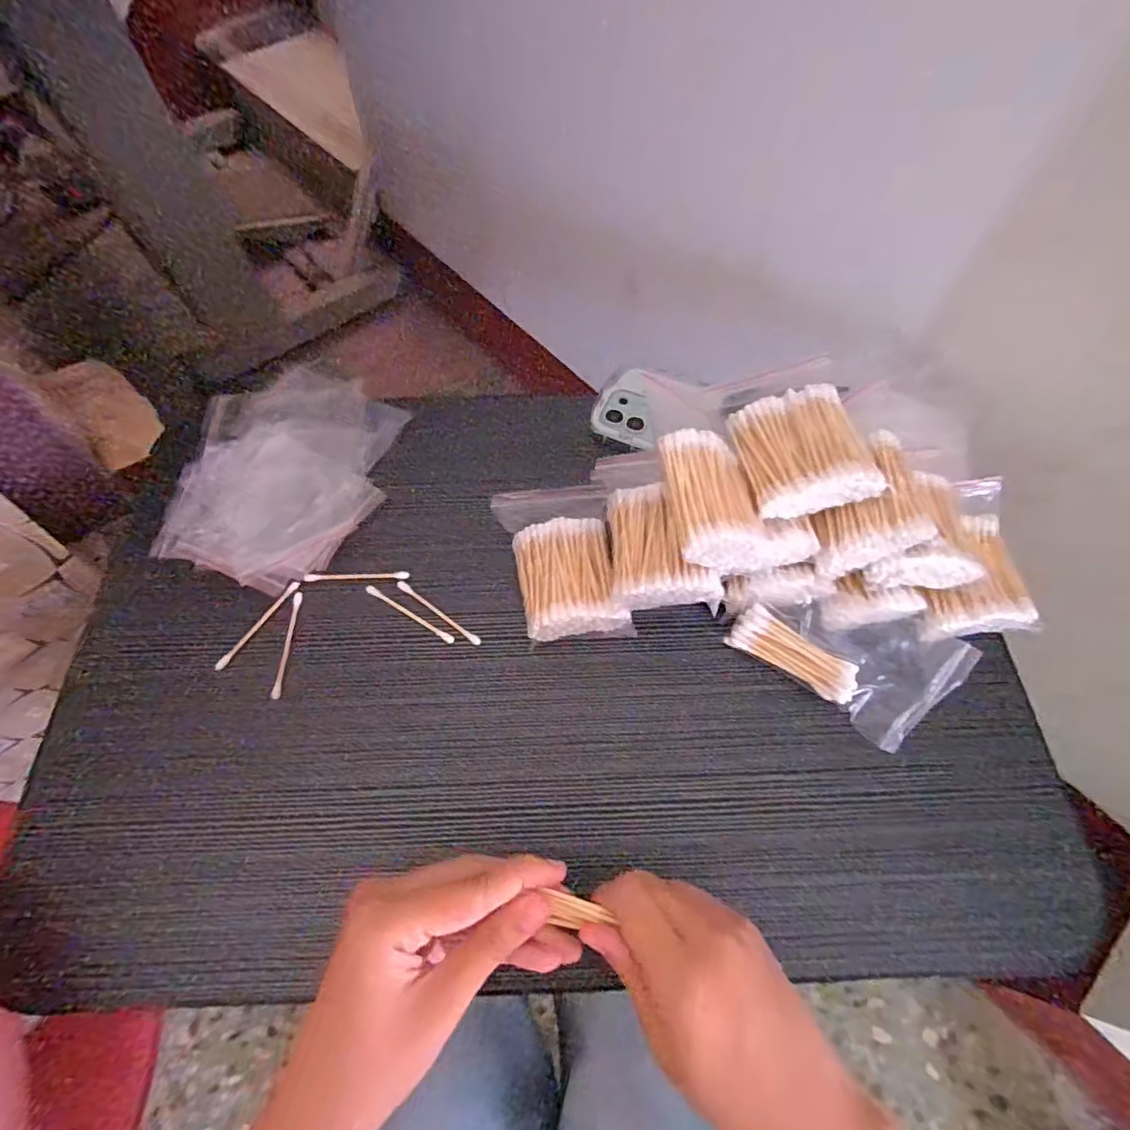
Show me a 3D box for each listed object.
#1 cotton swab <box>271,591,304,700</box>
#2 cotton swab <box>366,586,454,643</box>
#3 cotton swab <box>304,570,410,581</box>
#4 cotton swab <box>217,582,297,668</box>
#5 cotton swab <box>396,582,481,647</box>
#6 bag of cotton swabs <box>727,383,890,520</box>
[{"bbox_3d":[-0.176,0.050,0.365,0.006,0.006,0.070,1,63,0],"label":"cotton swab"},{"bbox_3d":[-0.101,0.032,0.371,0.071,0.004,0.005,30,67,14],"label":"cotton swab"},{"bbox_3d":[-0.141,0.007,0.390,0.069,0.008,0.009,0,63,0],"label":"cotton swab"},{"bbox_3d":[-0.199,0.038,0.371,0.005,0.004,0.070,31,67,14],"label":"cotton swab"},{"bbox_3d":[-0.083,0.031,0.373,0.070,0.008,0.007,35,68,16],"label":"cotton swab"},{"bbox_3d":[0.134,-0.063,0.329,0.061,0.034,0.072,-11,64,-6],"label":"bag of cotton swabs"}]

